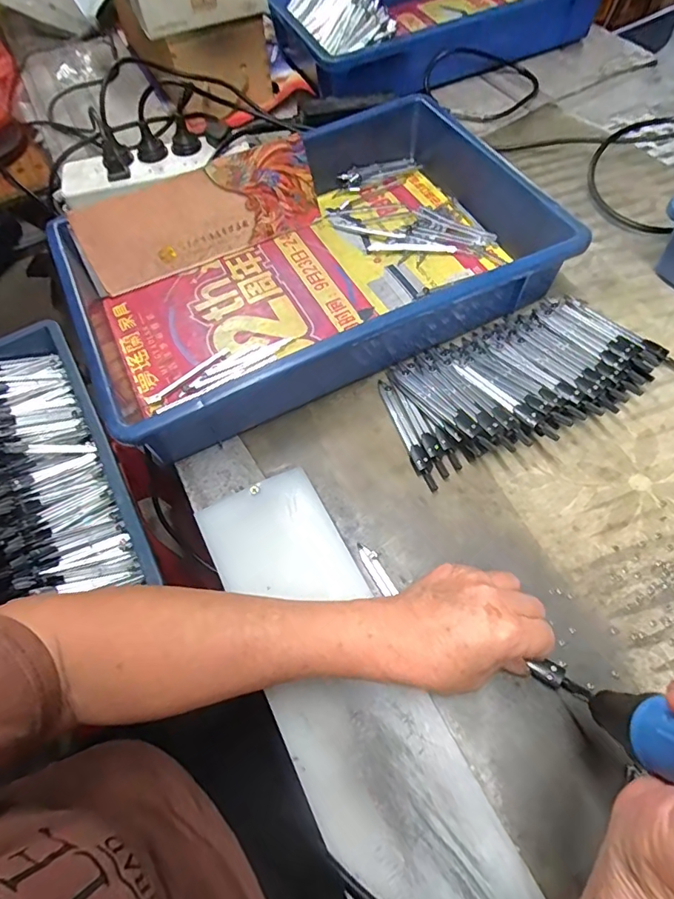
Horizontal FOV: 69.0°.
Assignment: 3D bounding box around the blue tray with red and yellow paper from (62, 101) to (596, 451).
[{"bbox_3d":[-0.027,-0.184,0.475,0.426,0.071,0.269,-26,63,-11],"label":"blue tray with red and yellow paper"}]

